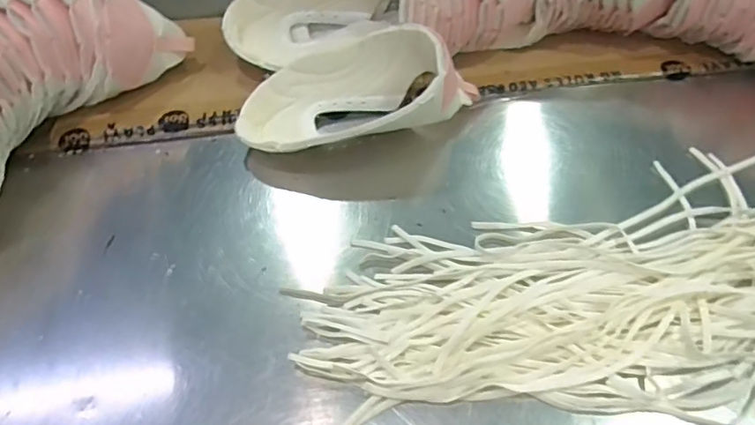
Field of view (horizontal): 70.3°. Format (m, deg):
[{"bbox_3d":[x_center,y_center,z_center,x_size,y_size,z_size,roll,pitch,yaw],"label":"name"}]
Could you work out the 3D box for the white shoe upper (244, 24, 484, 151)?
[{"bbox_3d":[-0.021,-0.128,0.578,0.260,0.081,0.125,-10,51,-3],"label":"white shoe upper"}]

